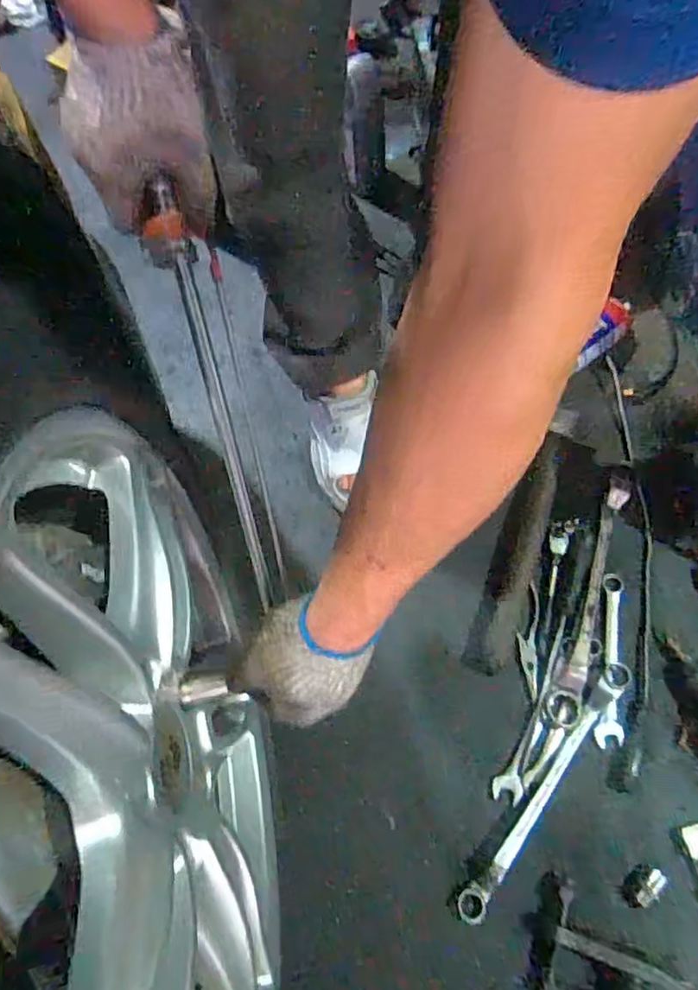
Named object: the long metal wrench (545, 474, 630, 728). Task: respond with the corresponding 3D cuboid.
[{"bbox_3d":[0.317,0.129,0.808,0.037,0.029,0.337,20,69,11],"label":"long metal wrench"}]

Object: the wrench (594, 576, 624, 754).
[{"bbox_3d":[0.333,0.201,0.784,0.031,0.018,0.218,9,67,7],"label":"wrench"}]

